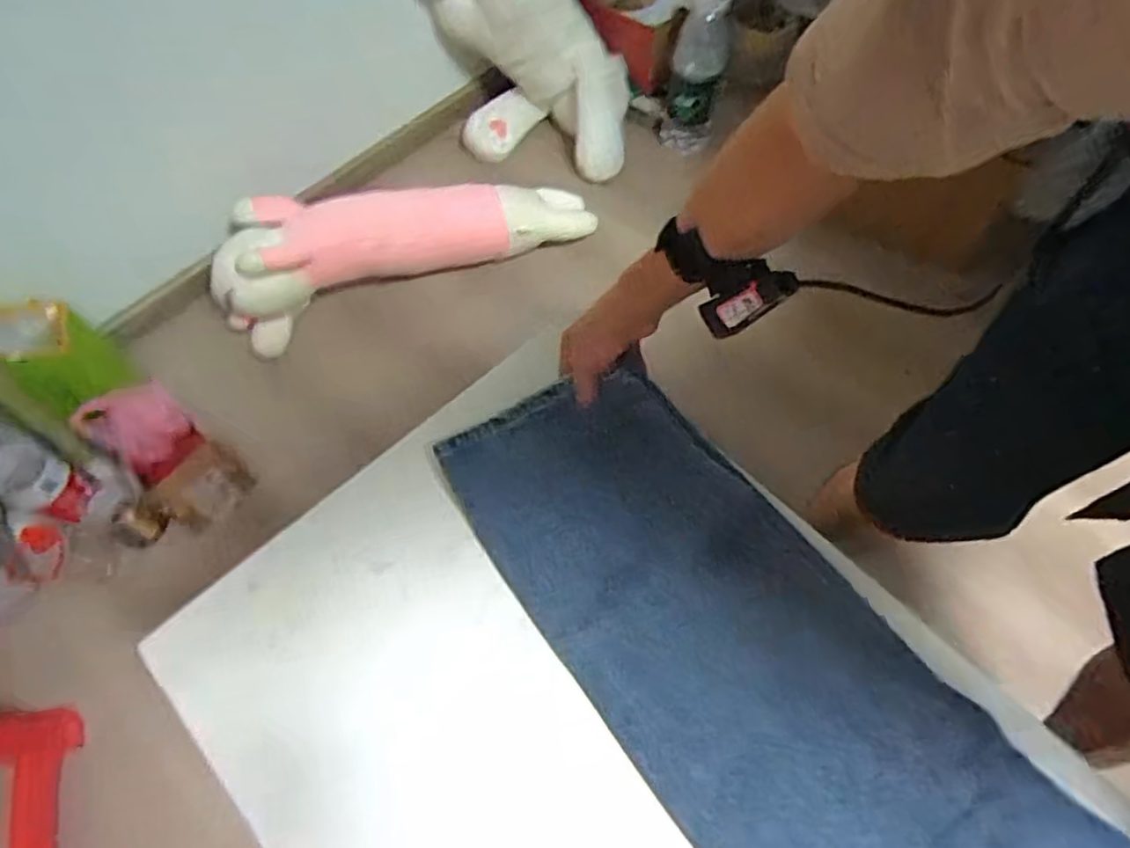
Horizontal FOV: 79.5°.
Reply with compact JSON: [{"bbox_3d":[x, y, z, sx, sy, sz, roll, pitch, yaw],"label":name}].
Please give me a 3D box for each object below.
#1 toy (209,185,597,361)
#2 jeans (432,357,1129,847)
[{"bbox_3d":[-0.276,-0.323,1.228,0.655,0.189,0.143,-19,63,-21],"label":"toy"},{"bbox_3d":[0.241,0.288,0.480,0.236,0.052,0.891,-38,67,-14],"label":"jeans"}]

